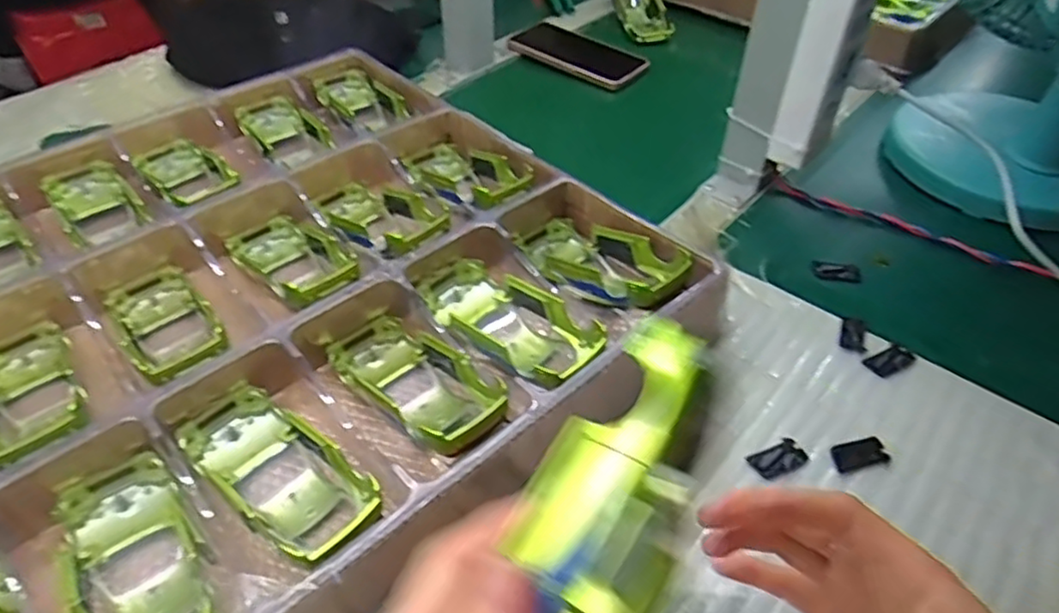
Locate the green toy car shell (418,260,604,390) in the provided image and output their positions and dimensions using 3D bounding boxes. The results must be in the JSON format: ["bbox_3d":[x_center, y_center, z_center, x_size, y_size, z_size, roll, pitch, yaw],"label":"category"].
[{"bbox_3d":[-0.015,0.007,0.426,0.135,0.038,0.057,35,55,27],"label":"green toy car shell"}]

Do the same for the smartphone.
[{"bbox_3d":[0.054,-0.288,0.760,0.157,0.015,0.072,27,51,24],"label":"smartphone"}]

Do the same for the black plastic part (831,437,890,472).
[{"bbox_3d":[0.193,0.086,0.387,0.034,0.008,0.017,-9,48,-10],"label":"black plastic part"}]

